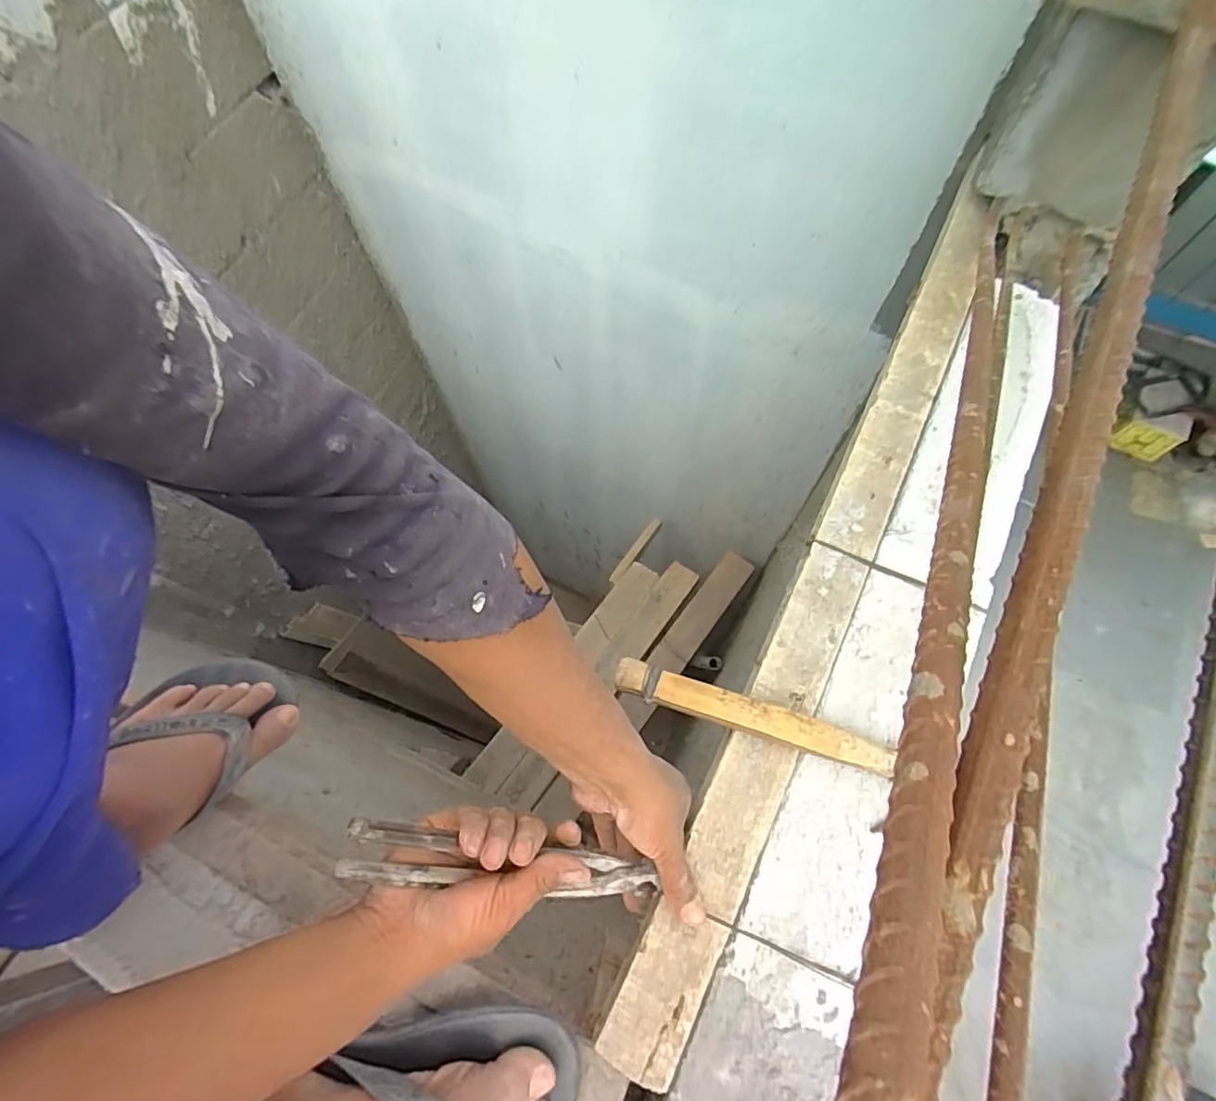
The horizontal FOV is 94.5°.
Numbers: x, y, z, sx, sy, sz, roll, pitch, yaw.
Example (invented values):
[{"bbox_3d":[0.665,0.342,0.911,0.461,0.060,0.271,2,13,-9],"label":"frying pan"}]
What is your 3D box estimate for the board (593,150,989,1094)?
[{"bbox_3d":[0.218,-0.021,0.513,0.064,0.019,0.886,25,72,12],"label":"board"}]

